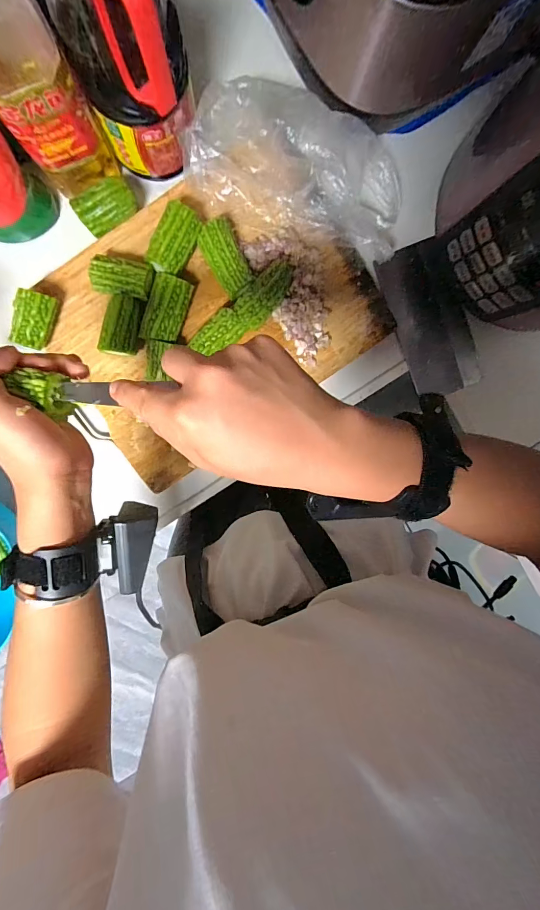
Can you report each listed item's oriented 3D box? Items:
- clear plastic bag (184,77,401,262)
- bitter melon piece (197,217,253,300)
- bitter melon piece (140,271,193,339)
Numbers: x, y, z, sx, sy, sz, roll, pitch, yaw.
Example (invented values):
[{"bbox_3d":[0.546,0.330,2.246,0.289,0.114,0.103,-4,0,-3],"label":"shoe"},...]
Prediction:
[{"bbox_3d":[0.036,-0.310,0.404,0.242,0.078,0.114,13,96,-7],"label":"clear plastic bag"},{"bbox_3d":[-0.048,-0.220,0.413,0.042,0.035,0.077,-25,99,-1],"label":"bitter melon piece"},{"bbox_3d":[-0.116,-0.162,0.414,0.040,0.039,0.071,20,95,-7],"label":"bitter melon piece"}]

